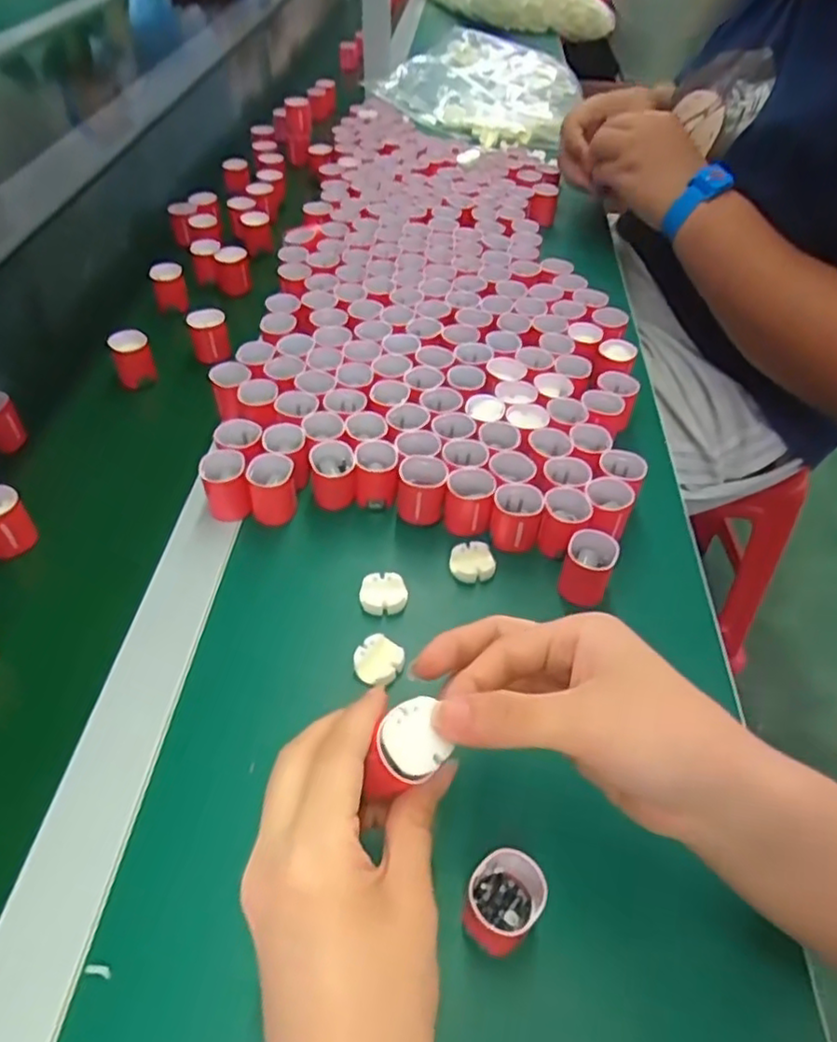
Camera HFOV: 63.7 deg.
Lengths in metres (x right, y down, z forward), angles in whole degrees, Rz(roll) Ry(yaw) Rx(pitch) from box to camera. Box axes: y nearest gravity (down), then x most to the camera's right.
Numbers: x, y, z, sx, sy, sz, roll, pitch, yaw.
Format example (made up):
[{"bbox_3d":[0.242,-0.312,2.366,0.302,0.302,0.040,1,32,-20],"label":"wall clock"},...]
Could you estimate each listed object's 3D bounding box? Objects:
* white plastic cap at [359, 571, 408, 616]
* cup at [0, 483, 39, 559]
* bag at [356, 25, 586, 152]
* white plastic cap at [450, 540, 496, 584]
[{"bbox_3d":[-0.021,0.042,0.396,0.027,0.008,0.025,2,47,-2],"label":"white plastic cap"},{"bbox_3d":[-0.261,0.000,0.422,0.028,0.036,0.031,37,55,27],"label":"cup"},{"bbox_3d":[0.124,-0.705,1.090,0.287,0.065,0.417,17,48,11],"label":"bag"},{"bbox_3d":[0.034,0.025,0.418,0.028,0.010,0.024,1,47,-3],"label":"white plastic cap"}]

